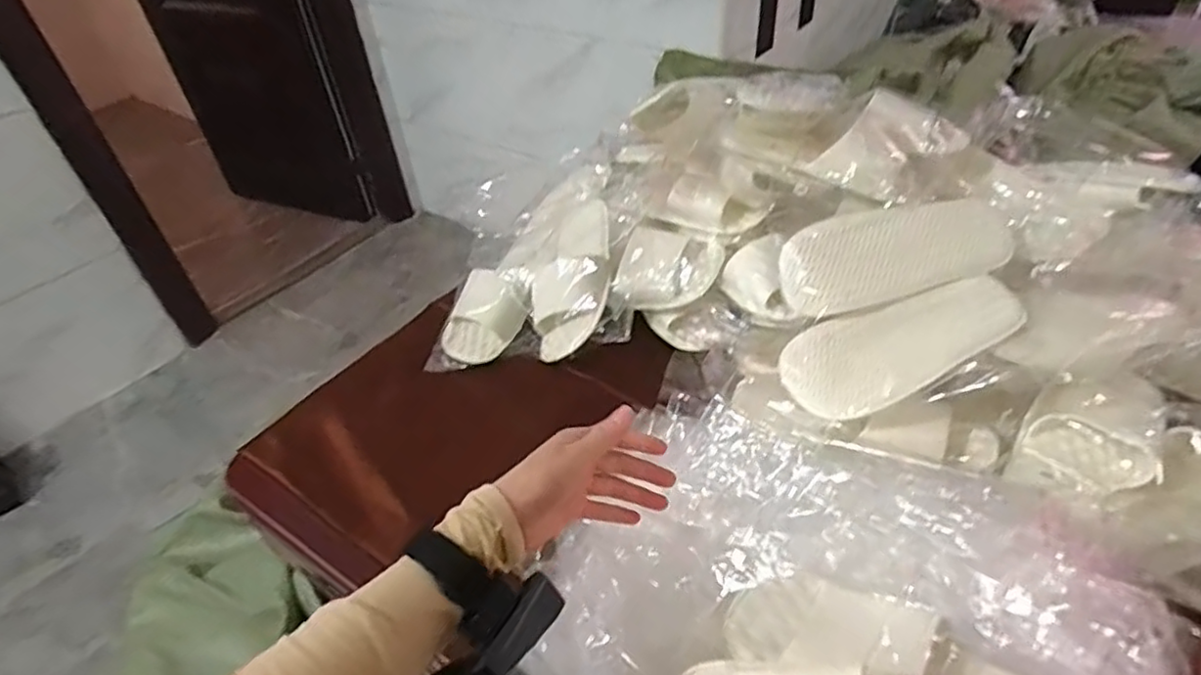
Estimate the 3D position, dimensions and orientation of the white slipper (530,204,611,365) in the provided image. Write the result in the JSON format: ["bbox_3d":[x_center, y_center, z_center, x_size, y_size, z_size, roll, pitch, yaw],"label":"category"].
[{"bbox_3d":[-0.032,-0.083,0.818,0.100,0.060,0.230,5,63,12],"label":"white slipper"}]

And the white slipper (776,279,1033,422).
[{"bbox_3d":[0.296,0.019,0.644,0.229,0.065,0.091,-19,67,2],"label":"white slipper"}]

